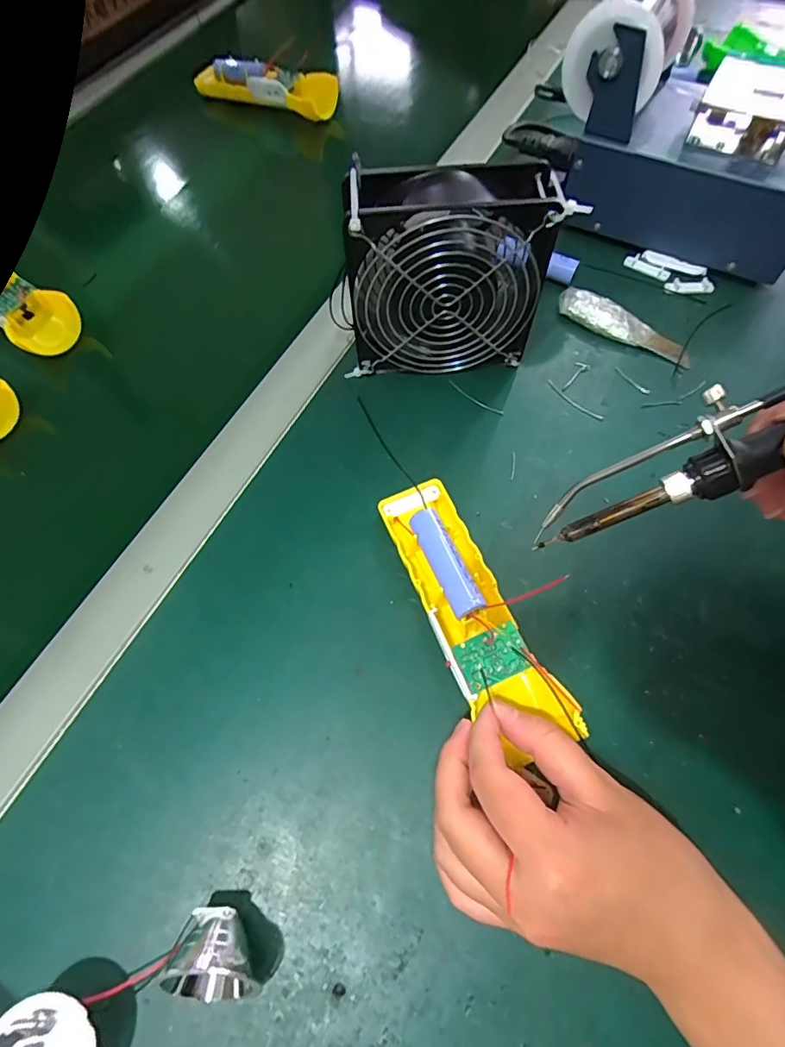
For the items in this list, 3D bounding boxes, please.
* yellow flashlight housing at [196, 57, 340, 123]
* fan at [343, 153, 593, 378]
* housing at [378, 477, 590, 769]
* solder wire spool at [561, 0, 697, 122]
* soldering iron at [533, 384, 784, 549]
[{"bbox_3d":[-0.137,-0.474,0.527,0.155,0.034,0.051,23,67,13],"label":"yellow flashlight housing"},{"bbox_3d":[0.035,-0.156,0.321,0.128,0.123,0.049,-7,64,-1],"label":"fan"},{"bbox_3d":[0.041,0.044,0.276,0.048,0.034,0.160,-24,62,-9],"label":"housing"},{"bbox_3d":[0.169,-0.347,0.350,0.066,0.060,0.087,26,68,14],"label":"solder wire spool"},{"bbox_3d":[0.150,-0.040,0.189,0.199,0.020,0.033,-25,62,22],"label":"soldering iron"}]

